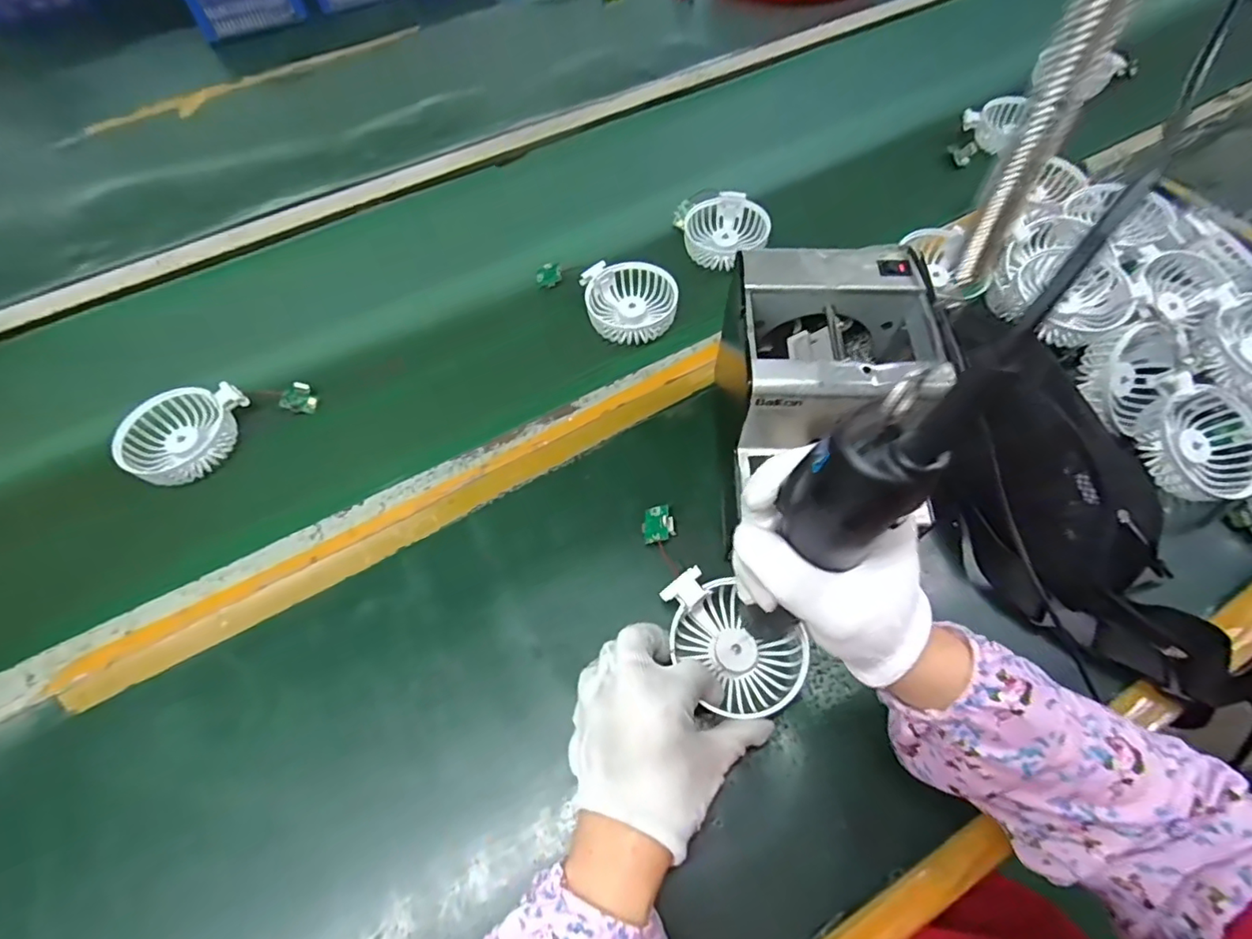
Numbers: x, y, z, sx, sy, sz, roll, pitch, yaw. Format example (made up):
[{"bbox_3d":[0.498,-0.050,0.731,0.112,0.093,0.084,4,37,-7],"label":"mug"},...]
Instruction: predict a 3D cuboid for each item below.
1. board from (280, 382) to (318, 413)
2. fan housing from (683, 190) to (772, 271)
[{"bbox_3d":[-0.307,-0.067,0.541,0.029,0.005,0.029,23,85,-25],"label":"board"},{"bbox_3d":[0.106,-0.253,0.608,0.082,0.030,0.085,-1,60,2],"label":"fan housing"}]

